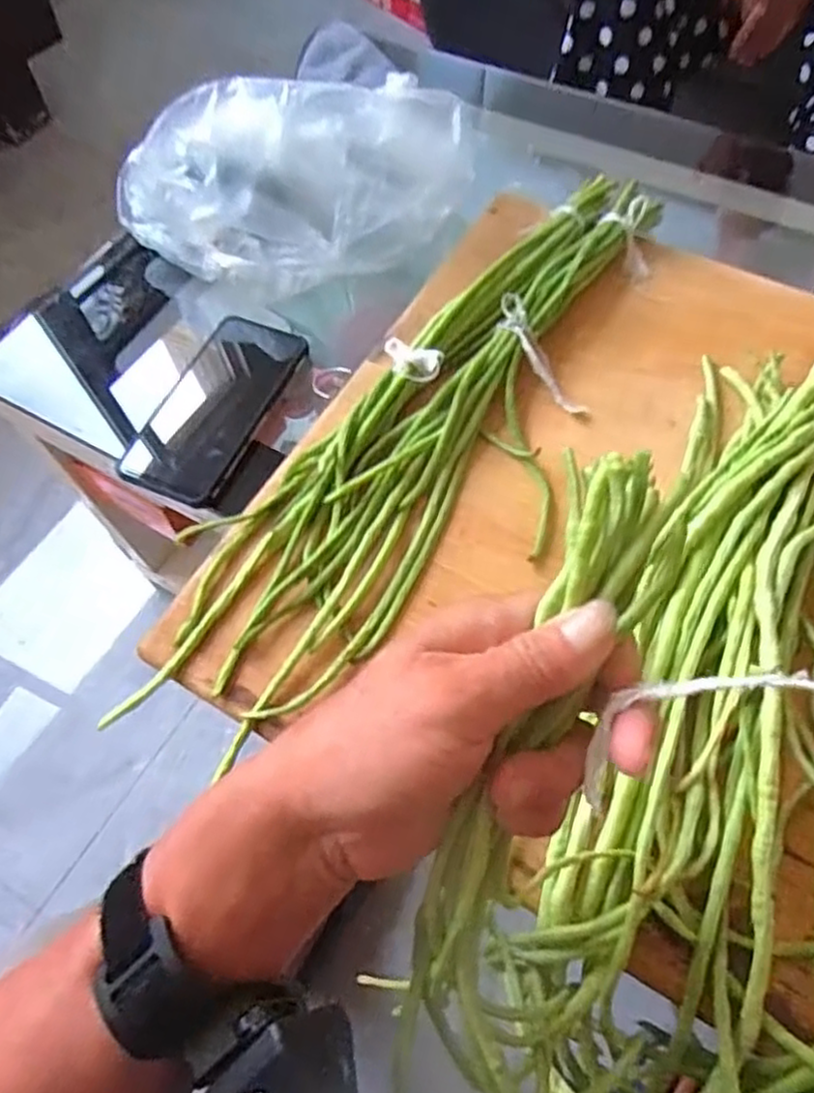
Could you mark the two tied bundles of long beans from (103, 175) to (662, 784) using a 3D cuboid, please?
[{"bbox_3d":[0.035,-0.079,0.483,0.162,0.041,0.540,39,70,22],"label":"two tied bundles of long beans"}]

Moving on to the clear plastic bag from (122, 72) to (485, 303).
[{"bbox_3d":[-0.092,-0.295,0.558,0.296,0.140,0.090,-8,63,-2],"label":"clear plastic bag"}]

